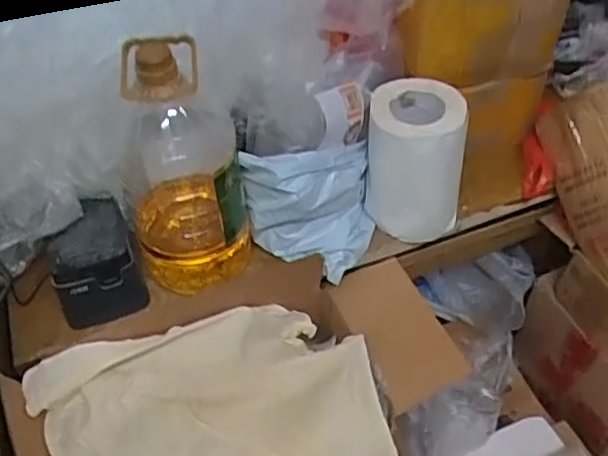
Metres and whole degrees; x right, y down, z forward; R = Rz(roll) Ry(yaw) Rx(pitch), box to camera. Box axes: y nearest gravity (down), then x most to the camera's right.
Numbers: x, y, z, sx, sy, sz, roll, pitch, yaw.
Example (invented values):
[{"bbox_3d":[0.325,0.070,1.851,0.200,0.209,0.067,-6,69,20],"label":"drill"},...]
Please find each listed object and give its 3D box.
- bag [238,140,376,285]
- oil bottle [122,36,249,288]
[{"bbox_3d":[0.012,-0.031,0.921,0.182,0.204,0.075,-12,47,-8],"label":"bag"},{"bbox_3d":[-0.160,-0.073,0.835,0.151,0.341,0.119,-6,47,-2],"label":"oil bottle"}]

